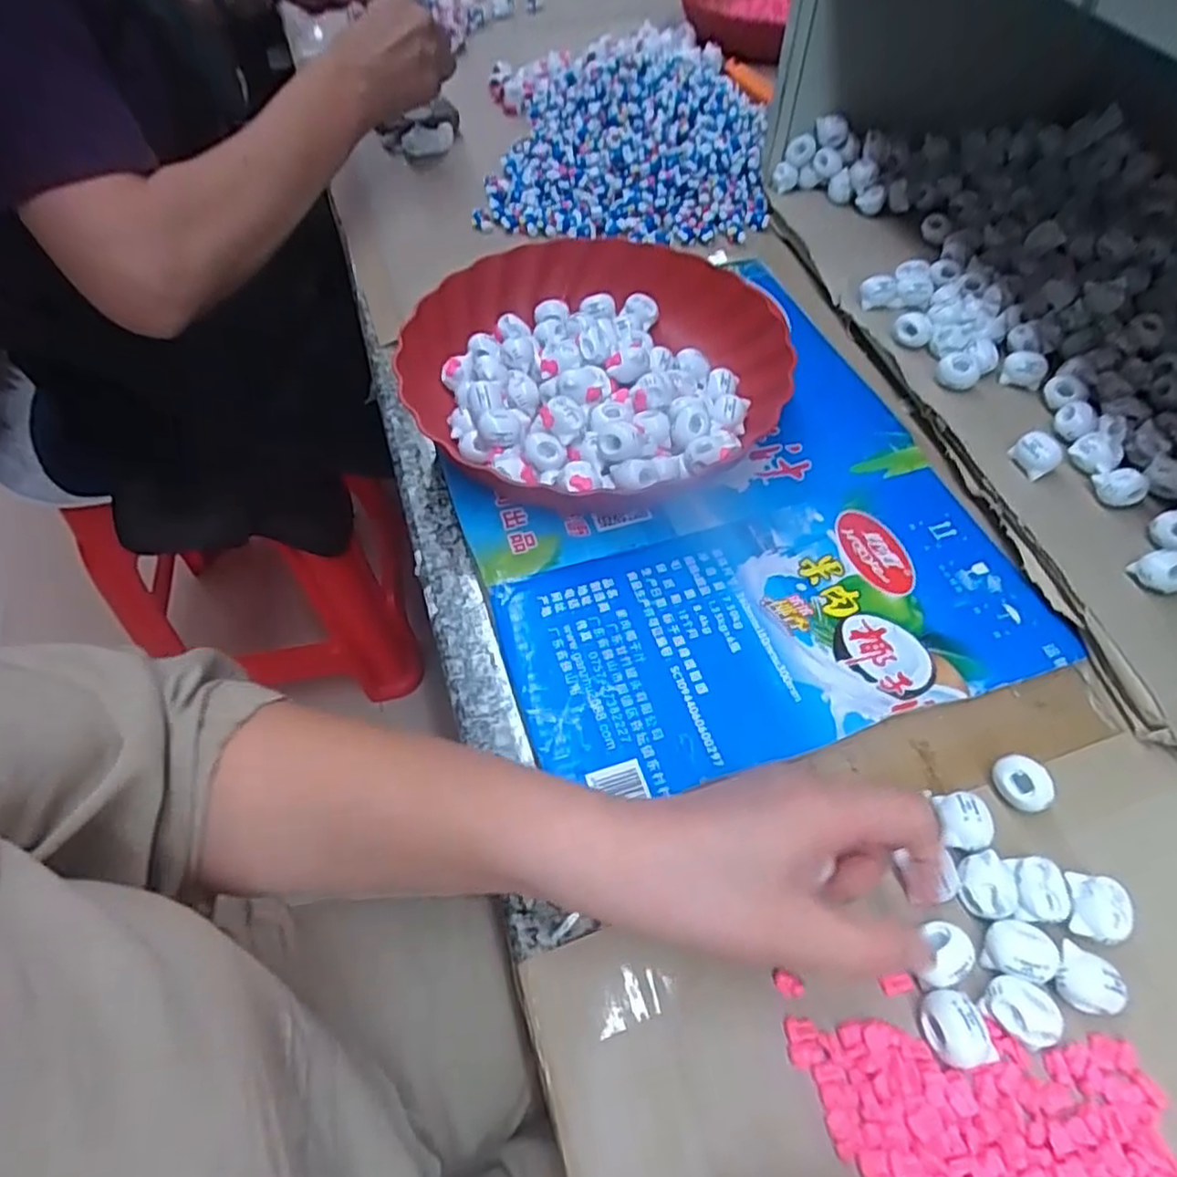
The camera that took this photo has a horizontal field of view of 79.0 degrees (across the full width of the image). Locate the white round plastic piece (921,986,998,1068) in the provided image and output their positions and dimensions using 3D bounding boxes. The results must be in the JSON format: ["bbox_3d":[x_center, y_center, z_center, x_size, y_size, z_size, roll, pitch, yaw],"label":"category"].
[{"bbox_3d":[0.140,0.168,0.272,0.019,0.014,0.025,-14,56,-10],"label":"white round plastic piece"}]

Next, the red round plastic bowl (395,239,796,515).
[{"bbox_3d":[0.008,-0.143,0.467,0.243,0.053,0.238,0,54,0],"label":"red round plastic bowl"}]

